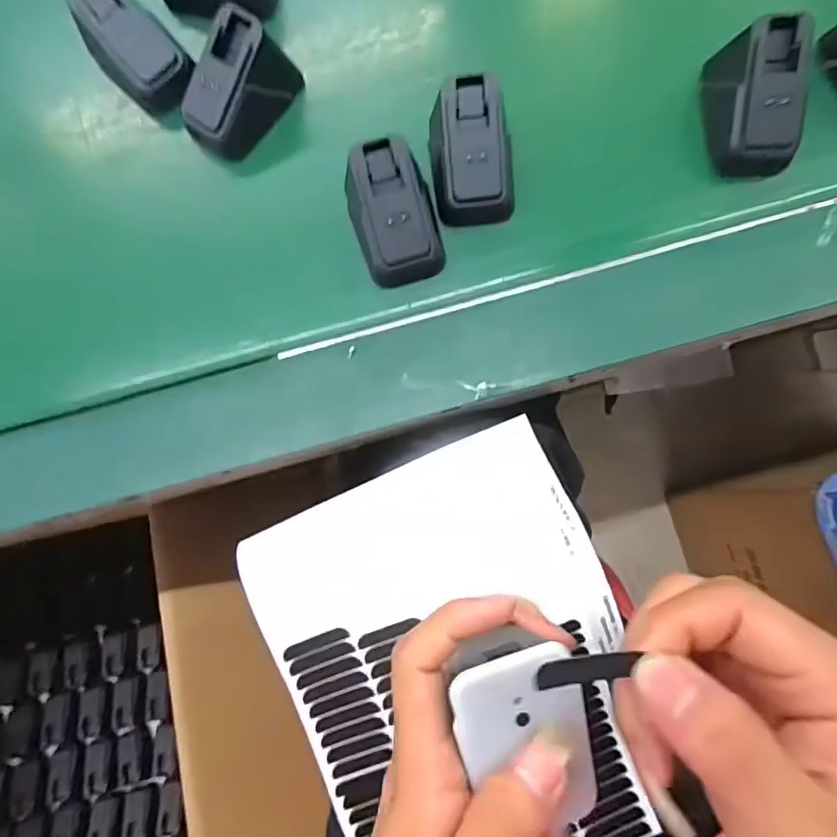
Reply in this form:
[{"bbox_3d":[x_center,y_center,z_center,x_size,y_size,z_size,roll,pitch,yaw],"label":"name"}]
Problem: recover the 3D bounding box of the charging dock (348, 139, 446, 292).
[{"bbox_3d":[-0.012,-0.106,0.282,0.044,0.038,0.062,-17,81,1],"label":"charging dock"}]

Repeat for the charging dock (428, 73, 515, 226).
[{"bbox_3d":[0.029,-0.139,0.284,0.047,0.039,0.062,-11,82,2],"label":"charging dock"}]

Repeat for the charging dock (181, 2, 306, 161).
[{"bbox_3d":[-0.101,-0.183,0.301,0.034,0.044,0.067,34,85,7],"label":"charging dock"}]

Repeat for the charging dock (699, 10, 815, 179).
[{"bbox_3d":[0.177,-0.165,0.280,0.046,0.038,0.063,-4,82,3],"label":"charging dock"}]

